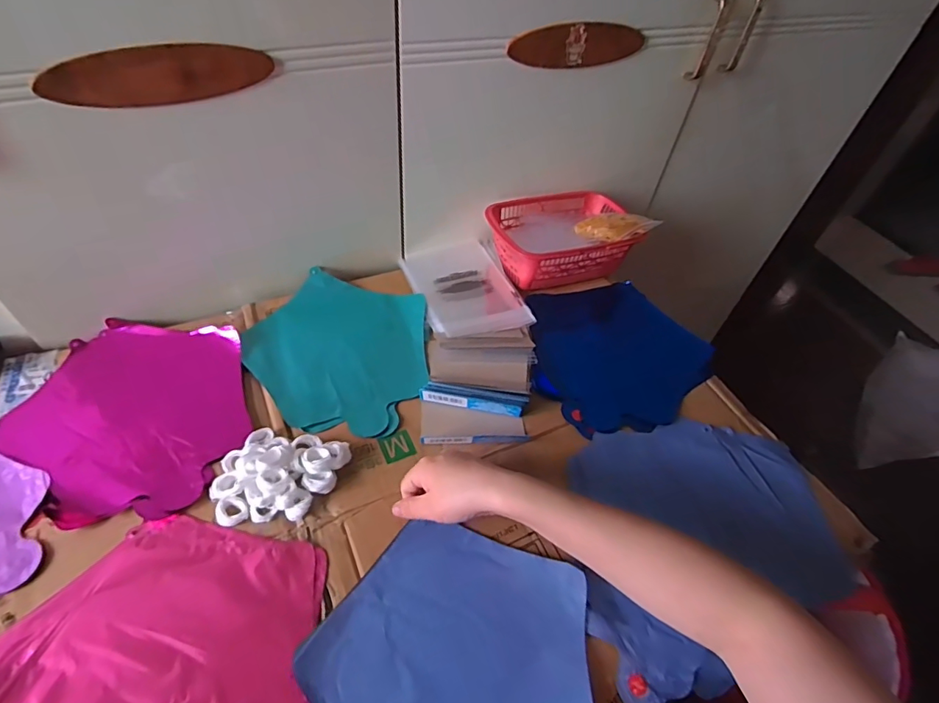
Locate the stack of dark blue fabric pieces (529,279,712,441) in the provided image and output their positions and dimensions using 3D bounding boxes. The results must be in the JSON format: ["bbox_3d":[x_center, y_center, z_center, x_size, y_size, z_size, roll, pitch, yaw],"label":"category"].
[{"bbox_3d":[0.185,-0.001,0.641,0.231,0.021,0.223,-10,50,-15],"label":"stack of dark blue fabric pieces"}]

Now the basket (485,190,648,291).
[{"bbox_3d":[0.132,-0.167,0.731,0.213,0.070,0.148,-11,51,-15],"label":"basket"}]

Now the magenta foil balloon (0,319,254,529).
[{"bbox_3d":[-0.355,0.059,0.524,0.235,0.014,0.238,3,49,-3],"label":"magenta foil balloon"}]

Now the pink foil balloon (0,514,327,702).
[{"bbox_3d":[-0.237,0.252,0.367,0.253,0.005,0.241,11,49,4],"label":"pink foil balloon"}]

